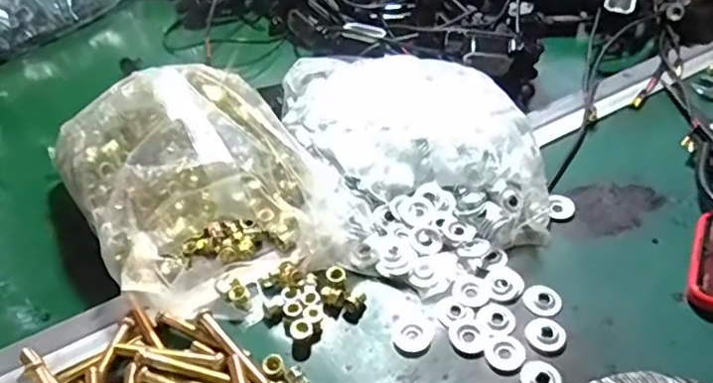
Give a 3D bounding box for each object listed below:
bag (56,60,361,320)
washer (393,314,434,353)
[{"bbox_3d":[-0.107,-0.021,0.402,0.155,0.070,0.206,-28,49,-22],"label":"bag"},{"bbox_3d":[0.034,0.083,0.359,0.022,0.004,0.026,16,48,20],"label":"washer"}]

